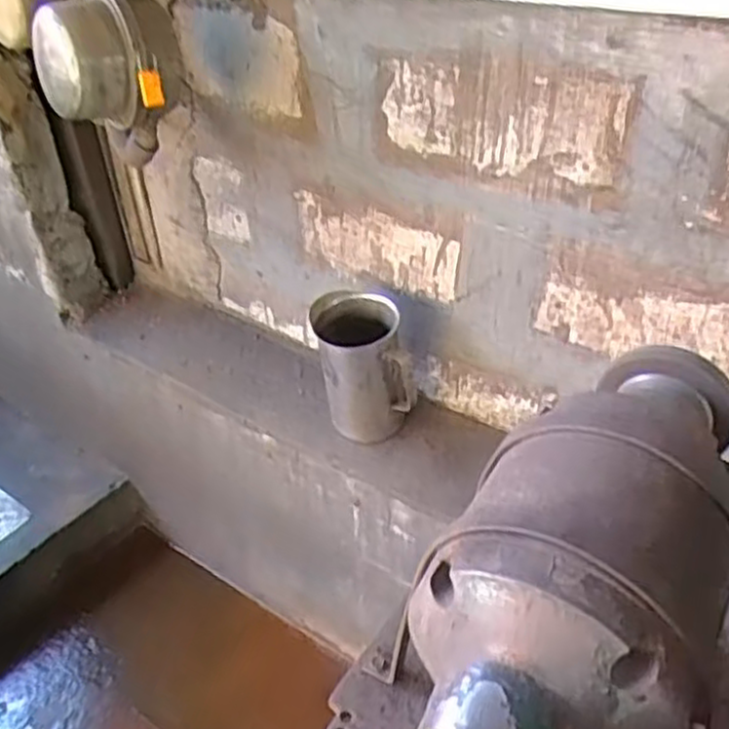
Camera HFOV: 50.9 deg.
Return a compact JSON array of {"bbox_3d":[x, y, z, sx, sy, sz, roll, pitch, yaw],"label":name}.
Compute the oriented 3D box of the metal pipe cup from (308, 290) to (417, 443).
[{"bbox_3d":[-0.002,0.008,1.151,0.145,0.201,0.112,-2,36,-1],"label":"metal pipe cup"}]

